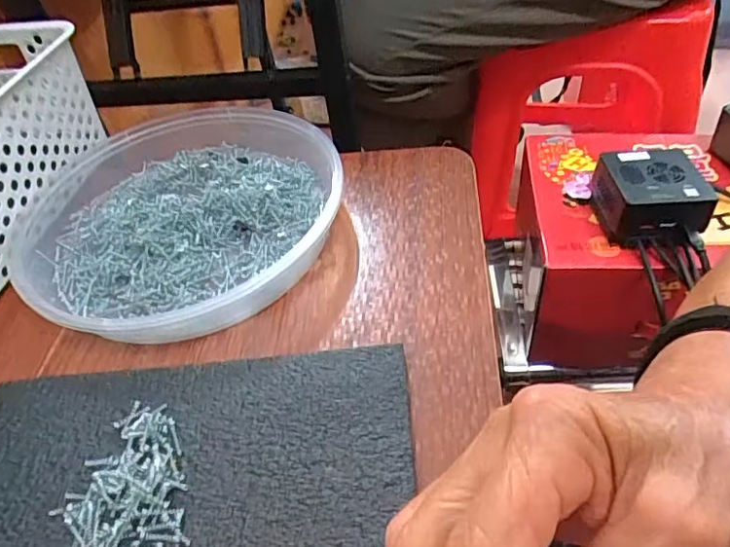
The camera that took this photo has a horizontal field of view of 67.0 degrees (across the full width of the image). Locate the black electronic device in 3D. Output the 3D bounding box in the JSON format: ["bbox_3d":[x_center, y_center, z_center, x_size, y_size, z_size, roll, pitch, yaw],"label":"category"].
[{"bbox_3d":[0.243,-0.066,0.475,0.077,0.048,0.076,-5,47,4],"label":"black electronic device"}]

